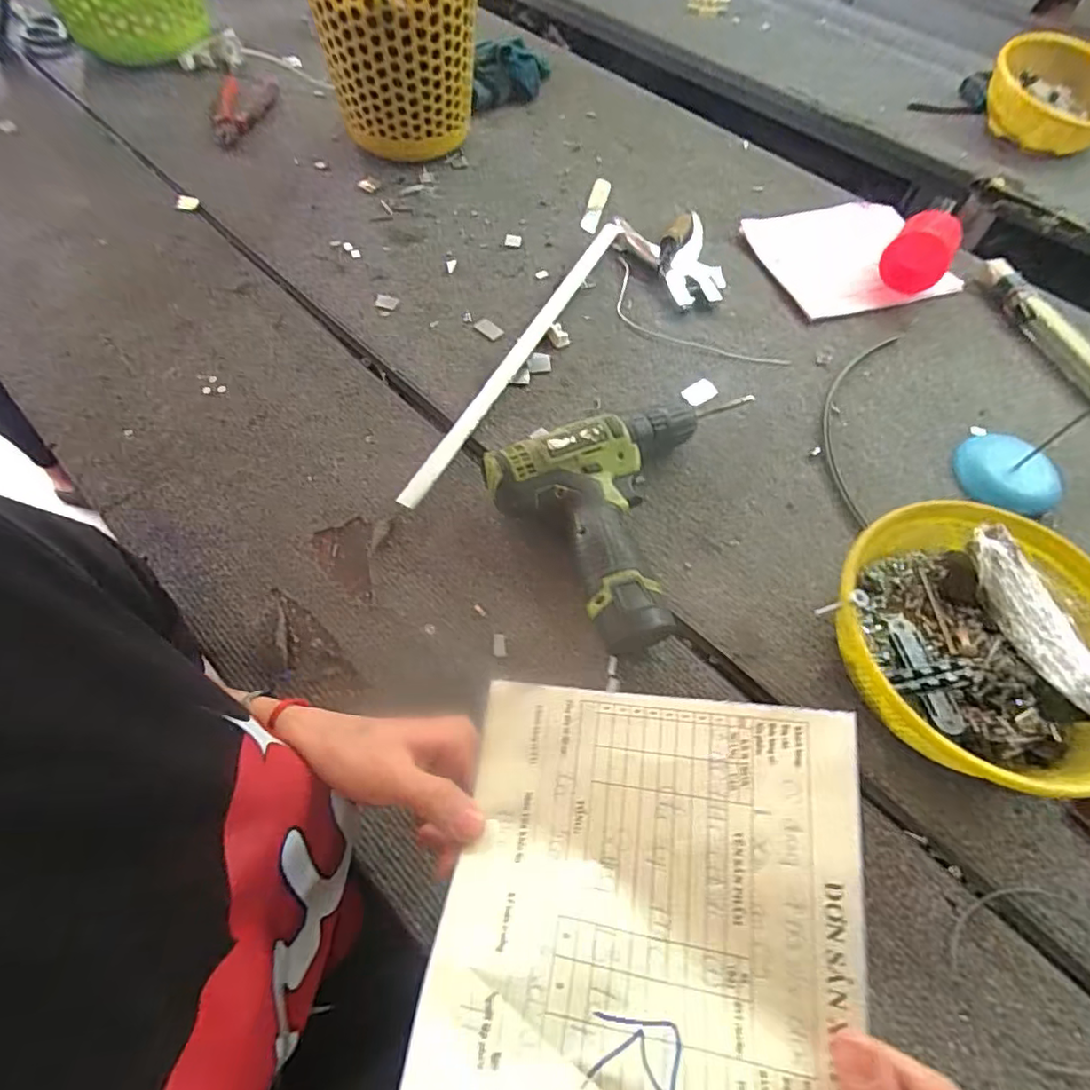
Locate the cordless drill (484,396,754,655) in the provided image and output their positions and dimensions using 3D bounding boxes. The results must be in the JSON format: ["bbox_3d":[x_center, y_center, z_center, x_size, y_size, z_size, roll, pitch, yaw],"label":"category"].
[{"bbox_3d":[0.094,-0.037,0.450,0.224,0.048,0.172,-29,66,-17],"label":"cordless drill"}]

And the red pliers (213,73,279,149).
[{"bbox_3d":[-0.367,-0.536,0.703,0.070,0.019,0.156,-5,61,-7],"label":"red pliers"}]

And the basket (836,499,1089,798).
[{"bbox_3d":[0.291,0.068,0.393,0.171,0.077,0.184,1,61,-2],"label":"basket"}]

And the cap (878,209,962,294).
[{"bbox_3d":[0.410,-0.320,0.632,0.066,0.061,0.088,32,64,15],"label":"cap"}]

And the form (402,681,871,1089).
[{"bbox_3d":[0.037,0.149,0.217,0.150,0.055,0.183,9,60,1],"label":"form"}]

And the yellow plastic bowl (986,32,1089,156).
[{"bbox_3d":[0.921,-0.814,1.044,0.244,0.113,0.190,35,65,16],"label":"yellow plastic bowl"}]

